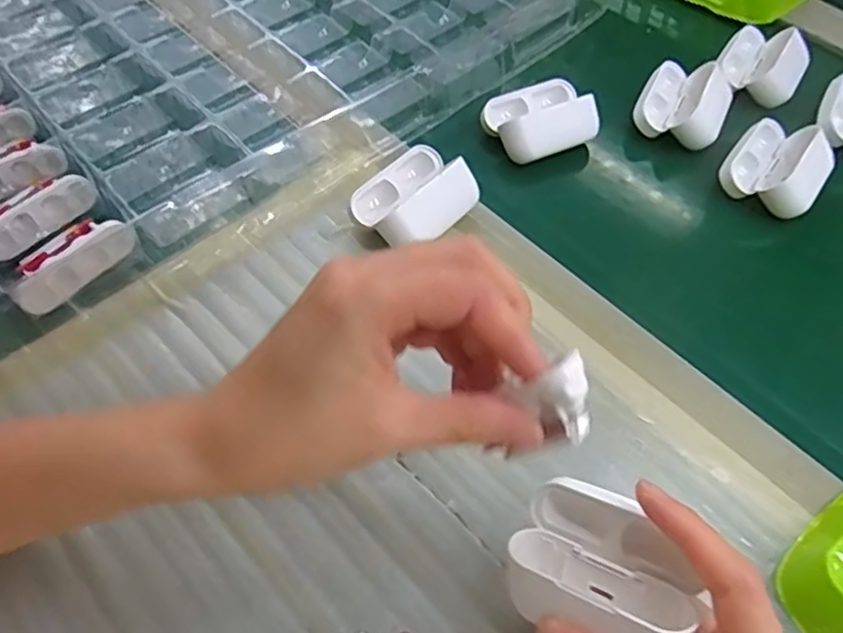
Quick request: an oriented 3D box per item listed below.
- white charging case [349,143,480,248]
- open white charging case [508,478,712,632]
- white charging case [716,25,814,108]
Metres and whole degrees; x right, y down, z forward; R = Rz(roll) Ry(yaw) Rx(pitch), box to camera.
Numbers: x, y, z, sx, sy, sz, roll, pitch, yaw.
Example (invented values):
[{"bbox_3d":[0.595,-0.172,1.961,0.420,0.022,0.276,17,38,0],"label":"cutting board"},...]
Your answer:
[{"bbox_3d":[-0.003,-0.067,0.359,0.064,0.027,0.049,-39,67,-22],"label":"white charging case"},{"bbox_3d":[0.067,0.093,0.234,0.065,0.032,0.050,25,83,30],"label":"open white charging case"},{"bbox_3d":[0.235,-0.177,0.440,0.053,0.024,0.060,30,62,16],"label":"white charging case"}]

